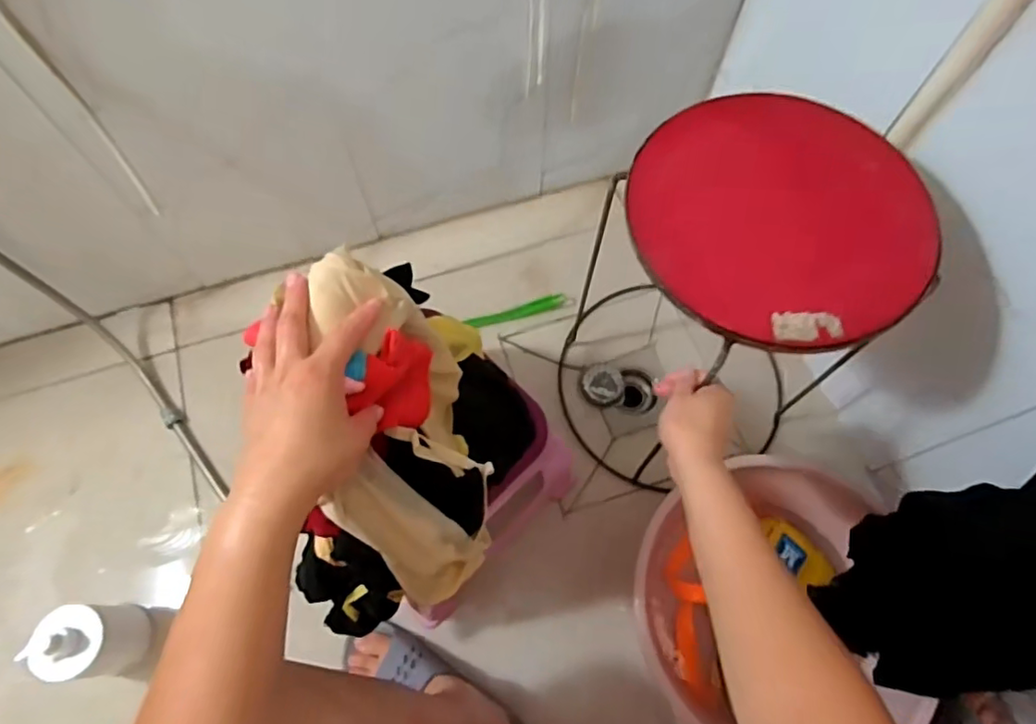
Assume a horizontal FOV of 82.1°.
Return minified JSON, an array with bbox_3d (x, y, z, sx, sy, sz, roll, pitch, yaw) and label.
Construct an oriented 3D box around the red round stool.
[{"bbox_3d":[0.218,-0.048,0.757,0.299,0.482,0.287,0,68,-1],"label":"red round stool"}]

